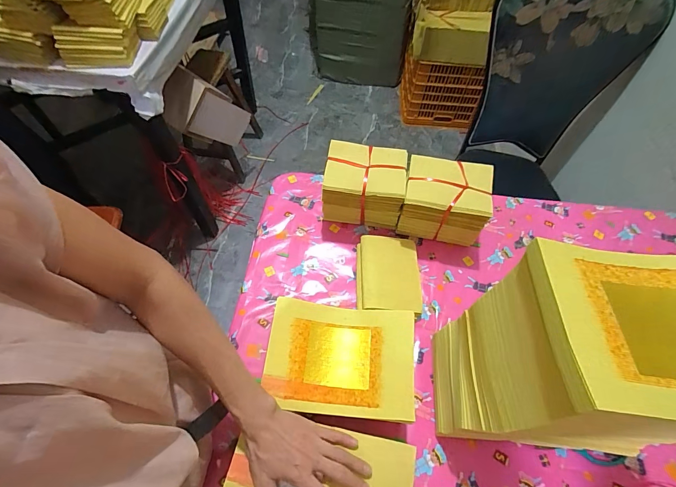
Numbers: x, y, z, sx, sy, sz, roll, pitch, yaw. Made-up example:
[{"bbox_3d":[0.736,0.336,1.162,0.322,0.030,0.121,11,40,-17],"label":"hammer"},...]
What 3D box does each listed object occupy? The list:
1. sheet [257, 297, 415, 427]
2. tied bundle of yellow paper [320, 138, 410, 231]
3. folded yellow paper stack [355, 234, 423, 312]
[{"bbox_3d":[0.004,0.174,0.523,0.220,0.032,0.163,5,60,2],"label":"sheet"},{"bbox_3d":[0.053,-0.116,0.720,0.160,0.145,0.113,7,60,3],"label":"tied bundle of yellow paper"},{"bbox_3d":[0.100,0.063,0.688,0.120,0.035,0.156,4,60,1],"label":"folded yellow paper stack"}]

